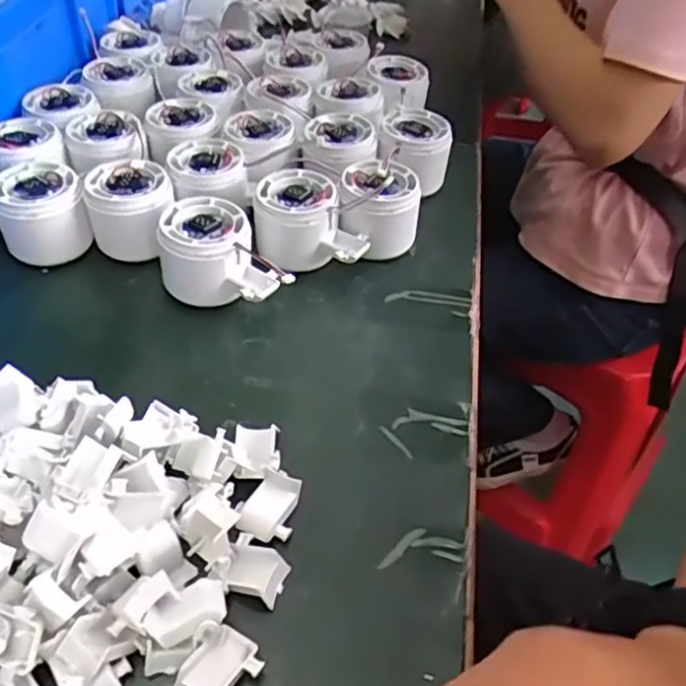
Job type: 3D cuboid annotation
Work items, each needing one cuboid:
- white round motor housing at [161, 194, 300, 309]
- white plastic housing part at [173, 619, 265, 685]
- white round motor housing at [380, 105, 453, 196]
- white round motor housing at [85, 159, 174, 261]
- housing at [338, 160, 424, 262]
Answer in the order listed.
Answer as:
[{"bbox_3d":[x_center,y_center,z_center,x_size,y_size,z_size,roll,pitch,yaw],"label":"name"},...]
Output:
[{"bbox_3d":[-0.077,-0.055,0.427,0.081,0.049,0.062,10,46,5],"label":"white round motor housing"},{"bbox_3d":[-0.051,0.133,0.269,0.028,0.018,0.033,27,50,19],"label":"white plastic housing part"},{"bbox_3d":[0.058,-0.154,0.527,0.055,0.049,0.061,4,46,-2],"label":"white round motor housing"},{"bbox_3d":[-0.147,-0.094,0.459,0.055,0.046,0.055,-5,47,-10],"label":"white round motor housing"},{"bbox_3d":[0.026,-0.098,0.473,0.056,0.055,0.061,3,46,-3],"label":"housing"}]

